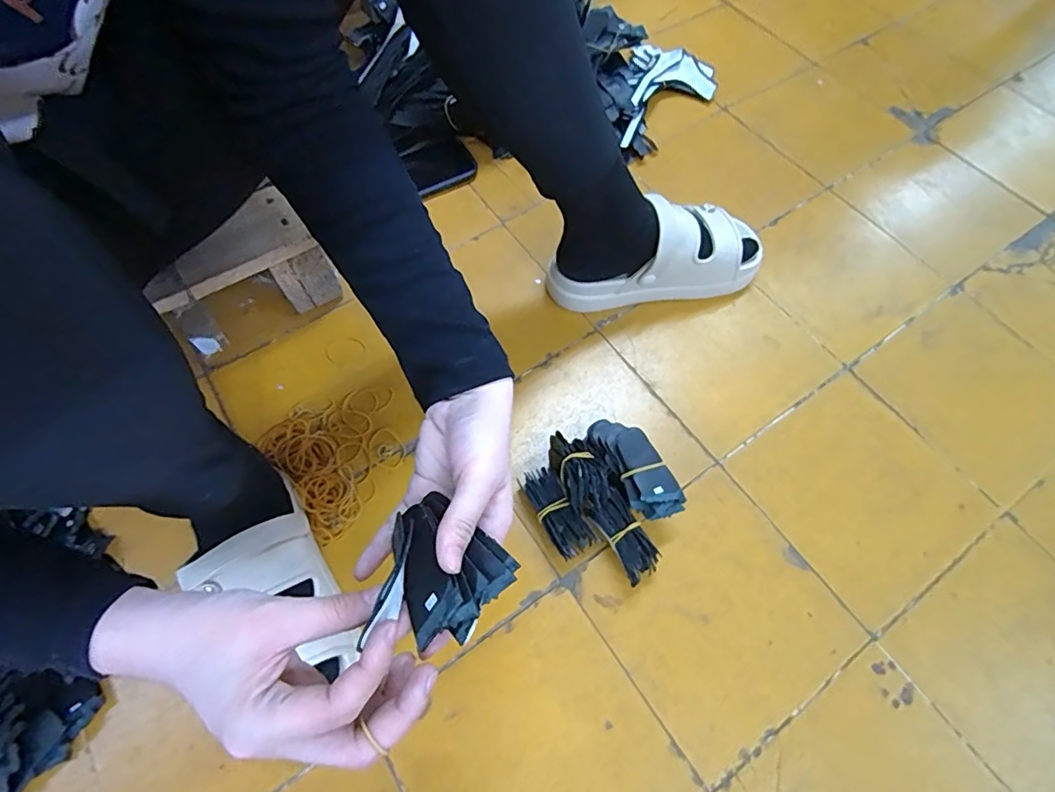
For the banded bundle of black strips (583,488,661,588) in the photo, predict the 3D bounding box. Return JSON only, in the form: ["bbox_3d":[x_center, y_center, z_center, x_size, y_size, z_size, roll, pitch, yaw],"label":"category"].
[{"bbox_3d":[0.089,0.133,0.494,0.032,0.039,0.077,-30,68,-13],"label":"banded bundle of black strips"}]

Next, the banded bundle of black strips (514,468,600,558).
[{"bbox_3d":[0.027,0.113,0.508,0.040,0.041,0.086,-28,67,-12],"label":"banded bundle of black strips"}]

